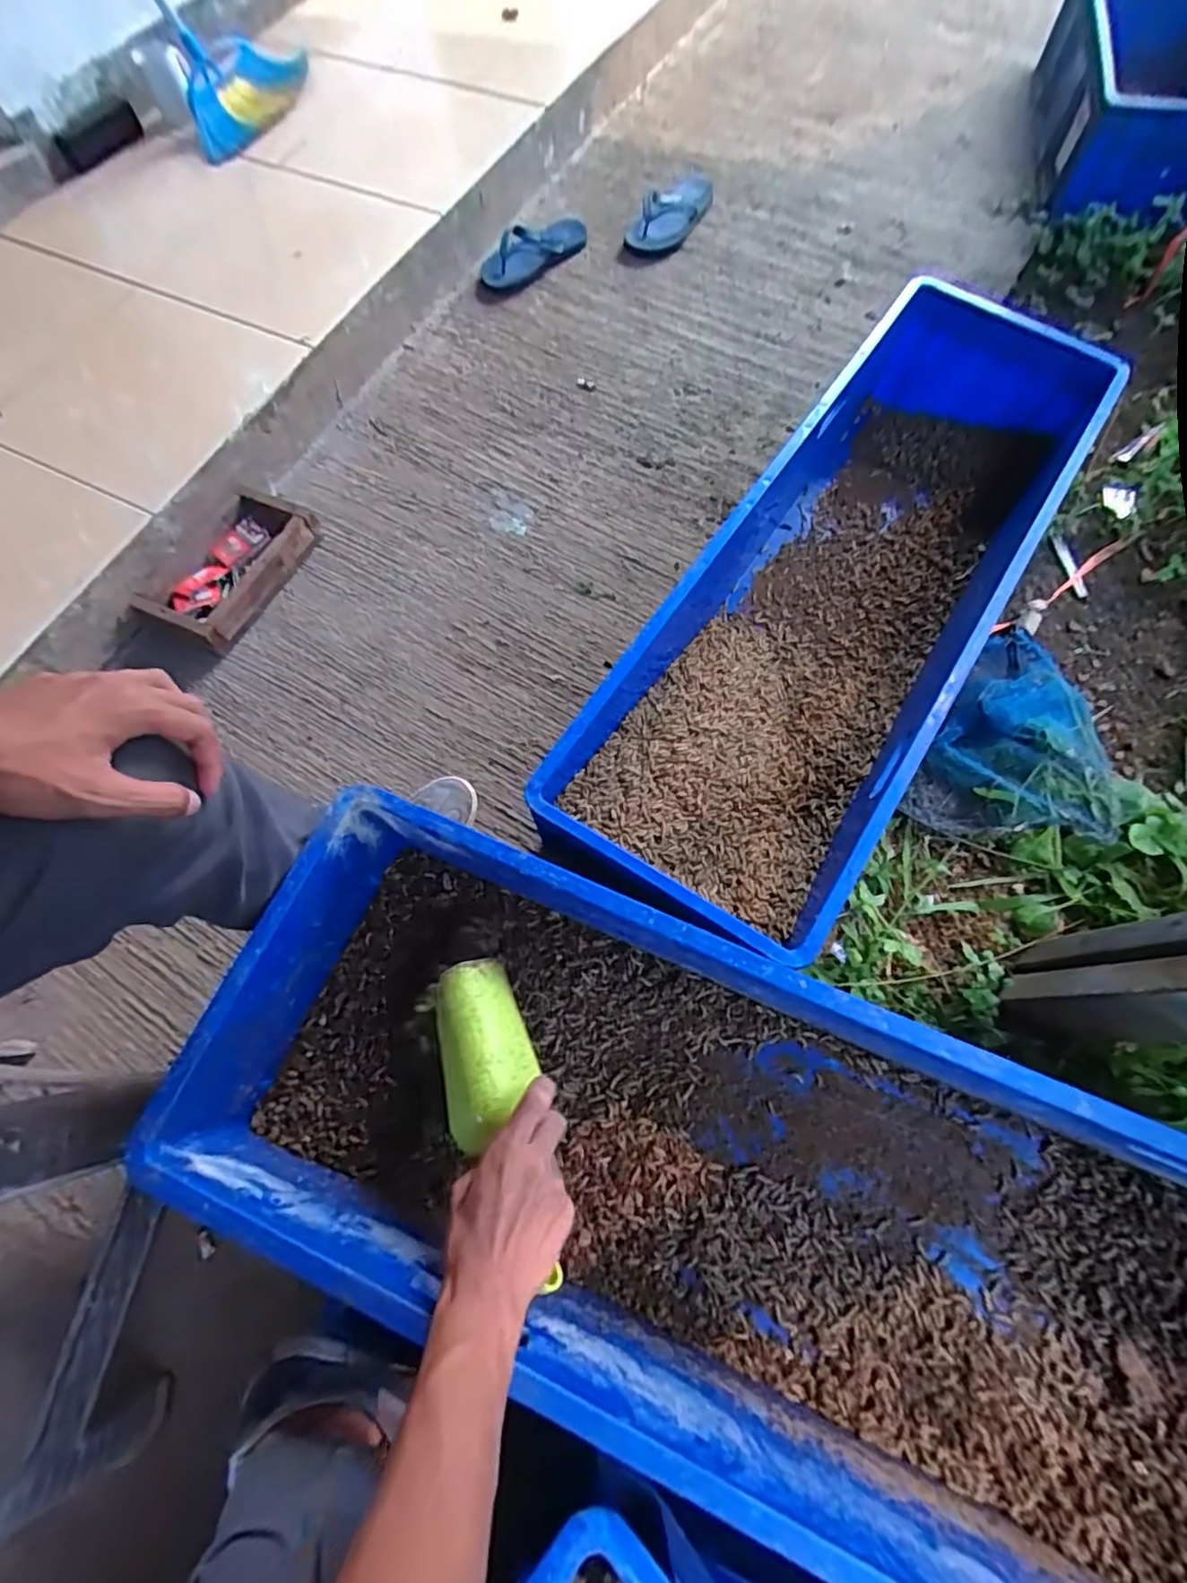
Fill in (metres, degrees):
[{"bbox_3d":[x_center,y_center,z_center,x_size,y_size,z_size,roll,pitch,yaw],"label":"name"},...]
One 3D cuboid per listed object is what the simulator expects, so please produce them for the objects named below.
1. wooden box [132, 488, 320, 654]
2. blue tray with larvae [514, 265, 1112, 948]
[{"bbox_3d":[-0.575,-0.359,1.000,0.155,0.062,0.282,23,71,12],"label":"wooden box"},{"bbox_3d":[0.341,-0.293,0.858,0.351,0.198,1.056,31,73,15],"label":"blue tray with larvae"}]

